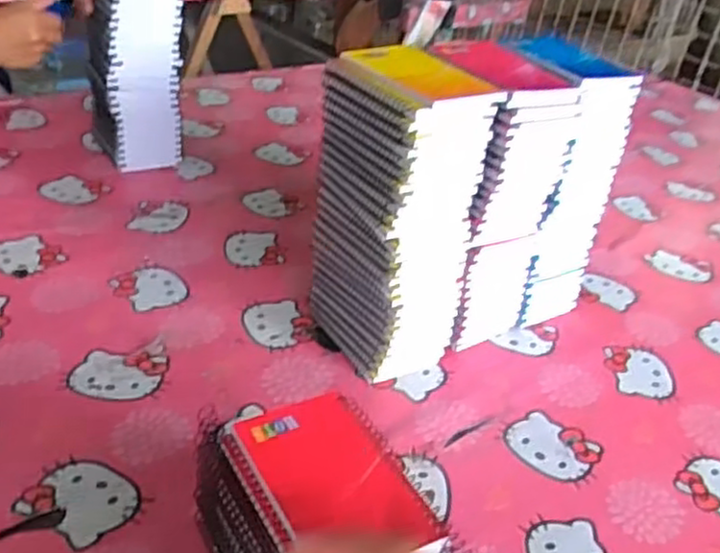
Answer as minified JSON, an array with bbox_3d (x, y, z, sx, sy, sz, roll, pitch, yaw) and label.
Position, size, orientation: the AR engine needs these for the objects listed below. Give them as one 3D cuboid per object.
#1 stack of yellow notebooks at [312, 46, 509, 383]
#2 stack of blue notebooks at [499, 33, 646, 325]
[{"bbox_3d":[0.032,-0.054,0.703,0.101,0.288,0.135,-17,40,-32],"label":"stack of yellow notebooks"},{"bbox_3d":[0.189,-0.094,0.783,0.096,0.283,0.133,-14,39,-29],"label":"stack of blue notebooks"}]

